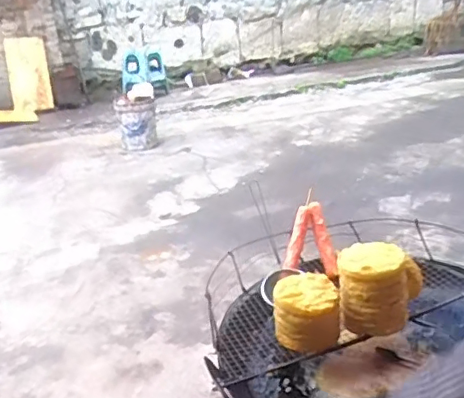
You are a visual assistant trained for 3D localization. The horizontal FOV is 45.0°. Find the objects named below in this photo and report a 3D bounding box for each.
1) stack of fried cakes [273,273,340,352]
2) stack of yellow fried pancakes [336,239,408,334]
[{"bbox_3d":[0.124,0.187,0.925,0.109,0.085,0.101,-3,20,6],"label":"stack of fried cakes"},{"bbox_3d":[0.235,0.149,0.941,0.111,0.118,0.100,-1,20,12],"label":"stack of yellow fried pancakes"}]

